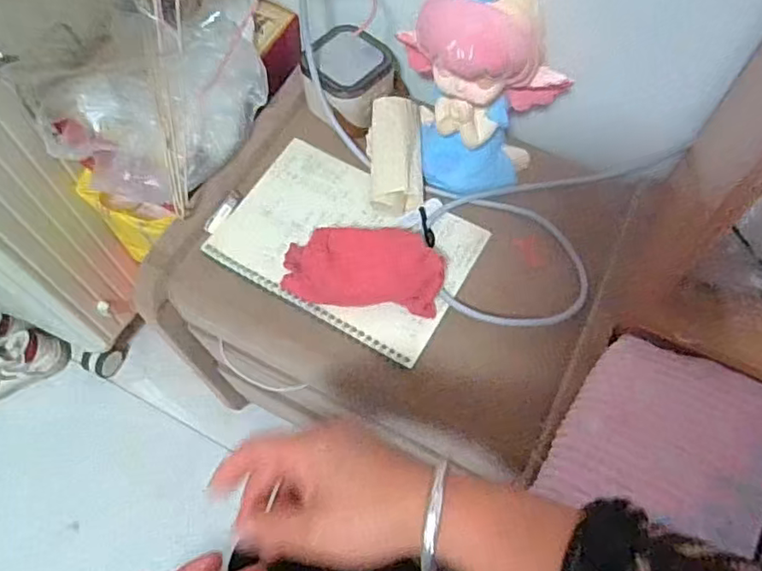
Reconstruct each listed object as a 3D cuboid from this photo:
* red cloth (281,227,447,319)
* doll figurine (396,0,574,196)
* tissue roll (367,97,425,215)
[{"bbox_3d":[-0.018,-0.018,0.569,0.156,0.049,0.076,2,65,2],"label":"red cloth"},{"bbox_3d":[0.089,-0.186,0.554,0.152,0.217,0.092,18,66,9],"label":"doll figurine"},{"bbox_3d":[0.016,-0.142,0.623,0.056,0.039,0.131,-2,65,0],"label":"tissue roll"}]

